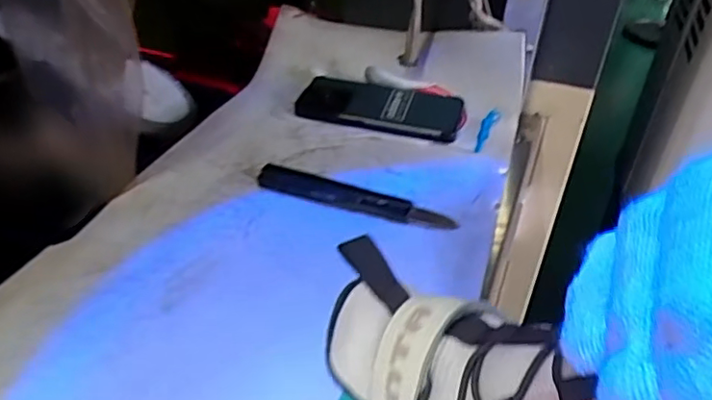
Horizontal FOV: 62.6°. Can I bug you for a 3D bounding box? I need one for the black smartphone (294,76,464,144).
[{"bbox_3d":[0.025,-0.095,0.609,0.164,0.020,0.081,11,36,9],"label":"black smartphone"}]

